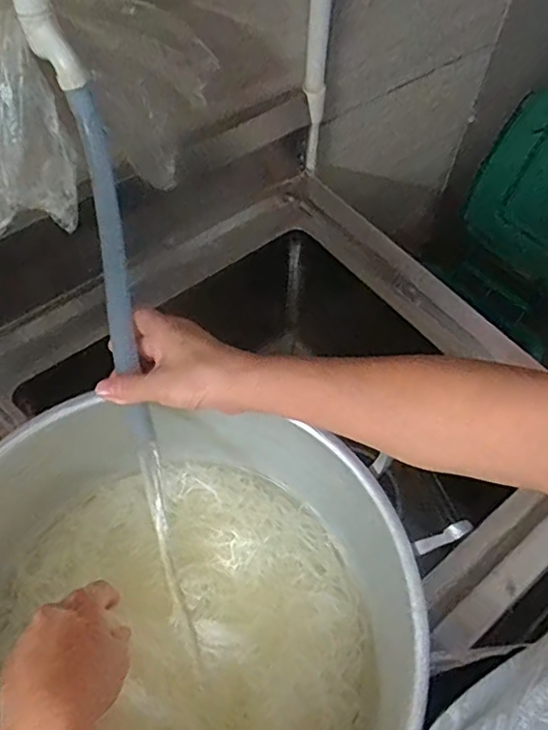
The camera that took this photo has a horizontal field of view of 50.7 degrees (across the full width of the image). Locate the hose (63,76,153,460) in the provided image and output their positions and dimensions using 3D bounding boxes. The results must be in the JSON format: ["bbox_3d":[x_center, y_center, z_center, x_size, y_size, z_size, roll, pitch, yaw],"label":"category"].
[{"bbox_3d":[-0.128,-0.079,0.461,0.023,0.032,0.285,-10,82,-8],"label":"hose"}]

